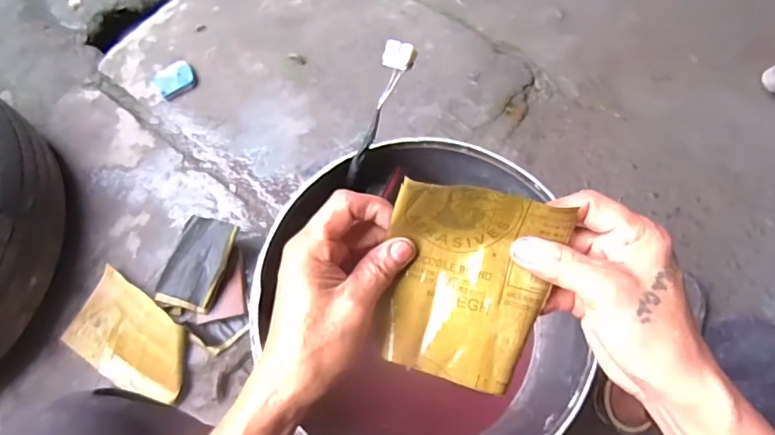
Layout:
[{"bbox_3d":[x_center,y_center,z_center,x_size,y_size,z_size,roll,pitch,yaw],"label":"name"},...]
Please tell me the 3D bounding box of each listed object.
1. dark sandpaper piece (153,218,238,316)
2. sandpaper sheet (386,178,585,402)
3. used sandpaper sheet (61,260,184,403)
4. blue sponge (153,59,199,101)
[{"bbox_3d":[-0.296,0.069,0.780,0.088,0.023,0.144,14,72,5],"label":"dark sandpaper piece"},{"bbox_3d":[0.051,0.045,0.317,0.104,0.064,0.111,11,72,4],"label":"sandpaper sheet"},{"bbox_3d":[-0.393,0.185,0.766,0.217,0.021,0.134,26,89,21],"label":"used sandpaper sheet"},{"bbox_3d":[-0.406,-0.264,0.953,0.077,0.018,0.063,-29,73,-9],"label":"blue sponge"}]

